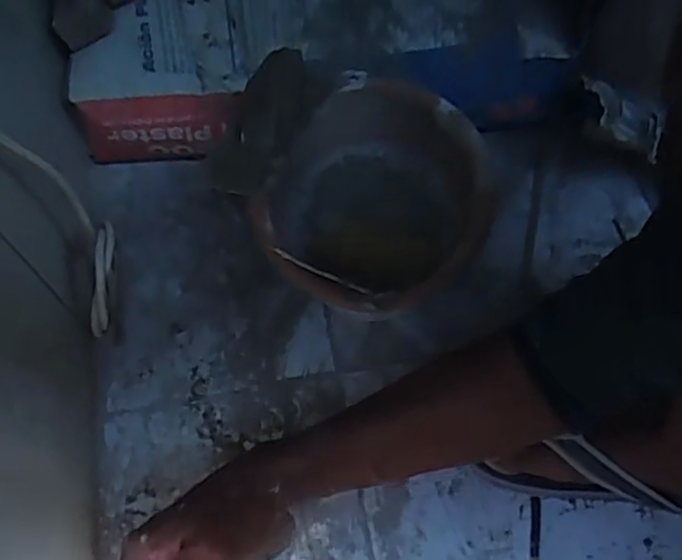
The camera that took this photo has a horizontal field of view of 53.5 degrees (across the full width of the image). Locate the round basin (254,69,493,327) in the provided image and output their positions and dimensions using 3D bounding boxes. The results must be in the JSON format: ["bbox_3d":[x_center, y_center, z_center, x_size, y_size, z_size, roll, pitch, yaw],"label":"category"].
[{"bbox_3d":[0.040,-0.081,0.637,0.195,0.077,0.220,20,64,13],"label":"round basin"}]

